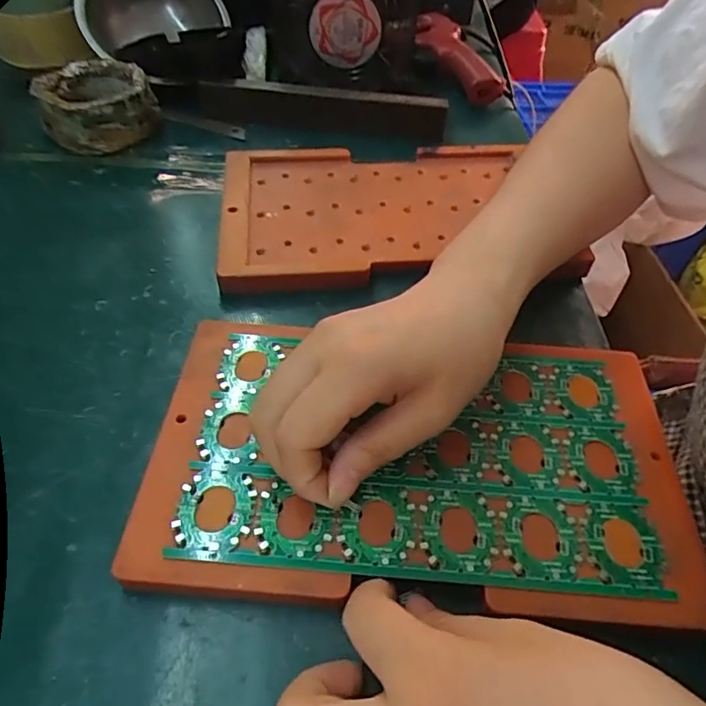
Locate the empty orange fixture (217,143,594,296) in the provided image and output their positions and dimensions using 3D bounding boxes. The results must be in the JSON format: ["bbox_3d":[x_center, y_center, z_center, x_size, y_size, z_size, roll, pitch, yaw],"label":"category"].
[{"bbox_3d":[0.026,-0.105,0.373,0.226,0.013,0.136,-5,50,-3],"label":"empty orange fixture"}]

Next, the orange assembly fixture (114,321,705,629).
[{"bbox_3d":[0.028,0.044,0.251,0.237,0.014,0.138,4,49,0],"label":"orange assembly fixture"}]

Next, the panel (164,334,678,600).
[{"bbox_3d":[0.030,0.043,0.252,0.200,0.004,0.121,4,50,1],"label":"panel"}]

